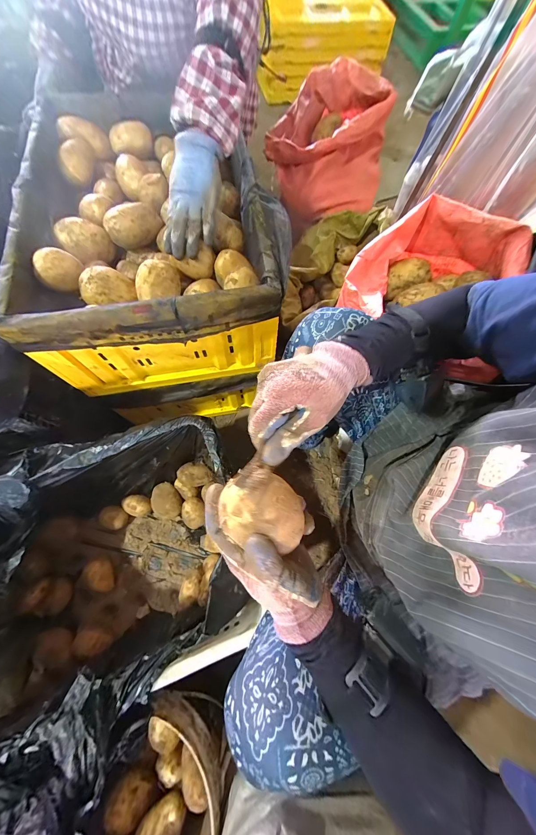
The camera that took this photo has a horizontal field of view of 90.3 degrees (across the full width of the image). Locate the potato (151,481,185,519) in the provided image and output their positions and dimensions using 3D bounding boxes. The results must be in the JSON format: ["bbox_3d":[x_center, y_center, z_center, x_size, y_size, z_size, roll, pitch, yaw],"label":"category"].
[{"bbox_3d":[-0.253,0.212,0.671,0.064,0.051,0.086,-40,76,-15],"label":"potato"}]

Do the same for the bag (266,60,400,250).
[{"bbox_3d":[0.156,-0.688,0.704,0.305,0.258,0.216,8,70,1],"label":"bag"}]

